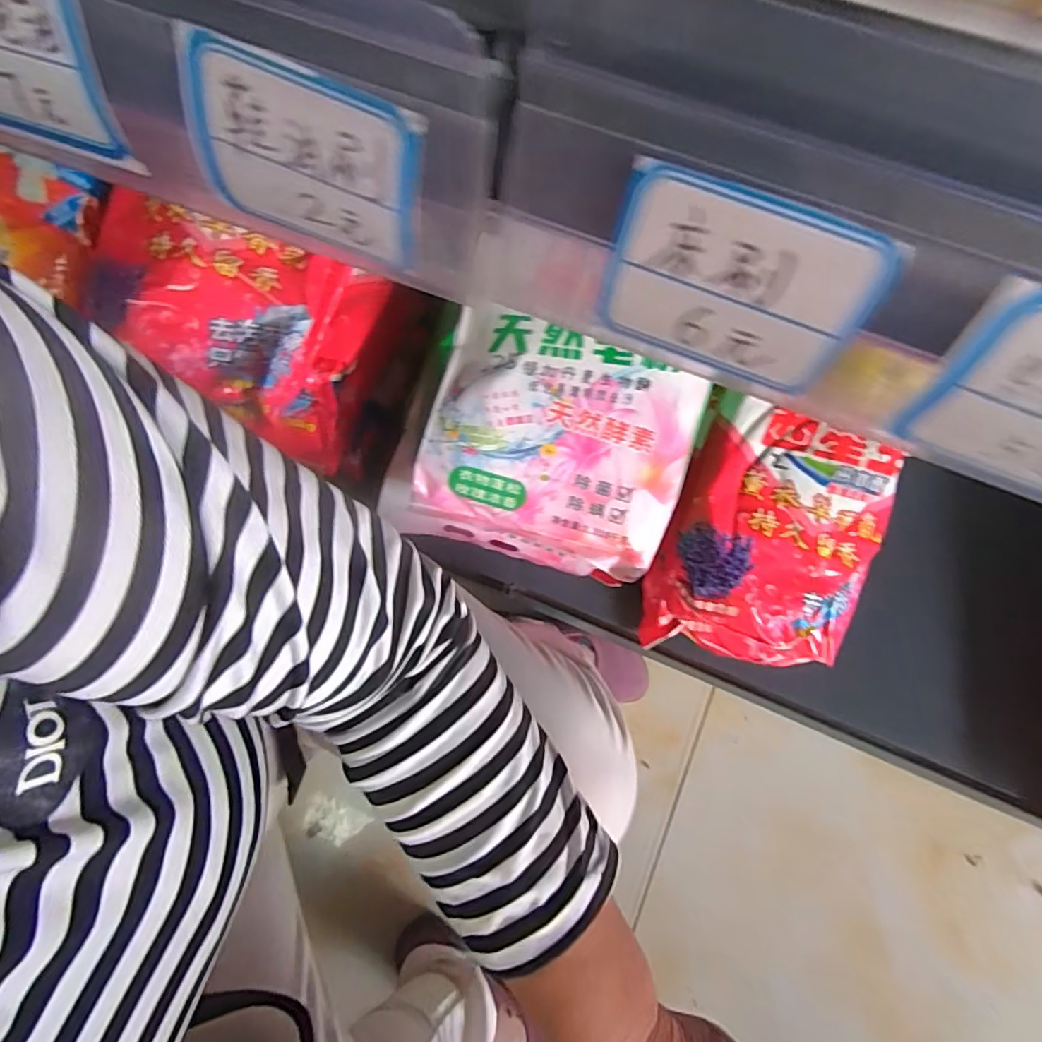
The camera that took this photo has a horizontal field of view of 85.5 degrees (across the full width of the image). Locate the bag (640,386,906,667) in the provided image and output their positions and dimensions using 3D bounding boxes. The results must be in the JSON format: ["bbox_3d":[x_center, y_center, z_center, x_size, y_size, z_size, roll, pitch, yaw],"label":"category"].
[{"bbox_3d":[0.245,0.027,0.546,0.202,0.091,0.231,19,79,5],"label":"bag"}]

